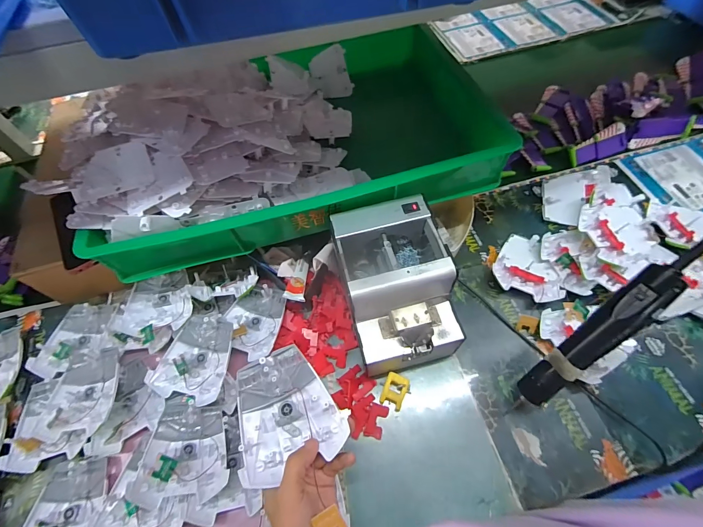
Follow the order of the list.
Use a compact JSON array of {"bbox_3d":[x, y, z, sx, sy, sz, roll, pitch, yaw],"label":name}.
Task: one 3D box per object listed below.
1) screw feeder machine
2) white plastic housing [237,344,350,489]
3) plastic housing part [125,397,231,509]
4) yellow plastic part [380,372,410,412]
[{"bbox_3d":[0.058,0.036,0.442,0.124,0.146,0.185,-14,61,-3],"label":"screw feeder machine"},{"bbox_3d":[-0.065,0.140,0.321,0.096,0.021,0.104,-23,62,-8],"label":"white plastic housing"},{"bbox_3d":[-0.199,0.221,0.405,0.095,0.024,0.115,5,47,-16],"label":"plastic housing part"},{"bbox_3d":[0.057,0.169,0.441,0.030,0.018,0.040,22,65,15],"label":"yellow plastic part"}]

